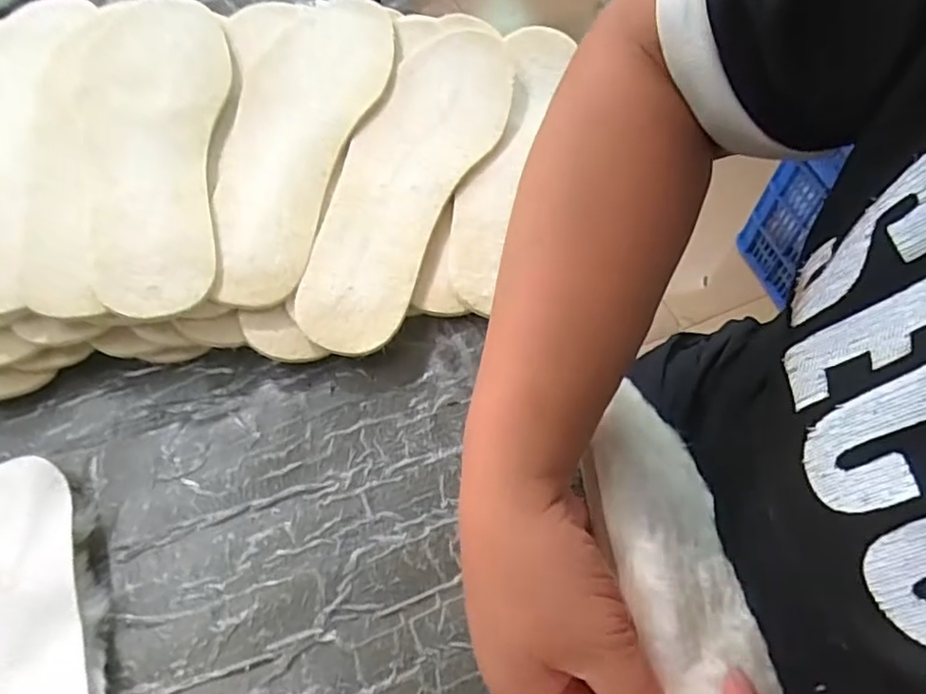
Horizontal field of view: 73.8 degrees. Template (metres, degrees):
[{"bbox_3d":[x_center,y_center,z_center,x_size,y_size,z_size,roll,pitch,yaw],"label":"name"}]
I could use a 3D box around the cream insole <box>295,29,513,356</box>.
[{"bbox_3d":[-0.036,-0.119,0.408,0.082,0.008,0.271,23,64,4],"label":"cream insole"}]

